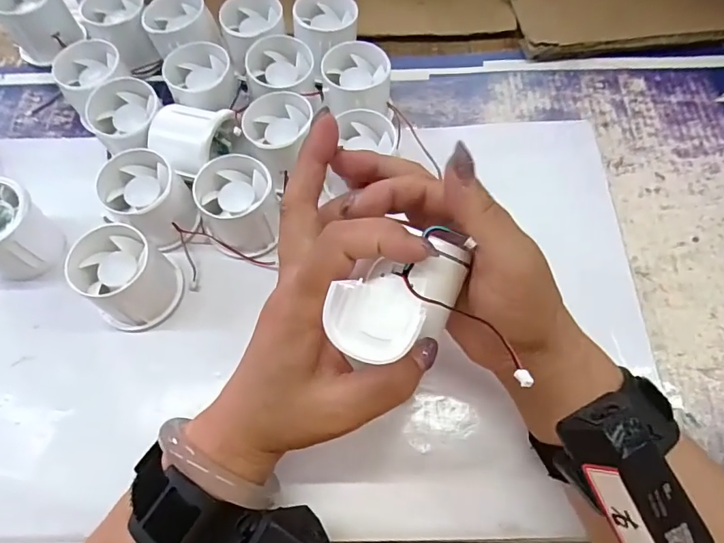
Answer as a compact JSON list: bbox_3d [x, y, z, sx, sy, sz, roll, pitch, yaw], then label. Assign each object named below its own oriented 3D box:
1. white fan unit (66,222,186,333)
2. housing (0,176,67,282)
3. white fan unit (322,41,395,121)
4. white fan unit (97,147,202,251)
[{"bbox_3d":[-0.154,0.004,0.318,0.053,0.053,0.053,-1,65,1],"label":"white fan unit"},{"bbox_3d":[-0.245,-0.027,0.334,0.055,0.049,0.053,-1,65,1],"label":"housing"},{"bbox_3d":[-0.004,-0.139,0.377,0.052,0.048,0.055,-9,65,-3],"label":"white fan unit"},{"bbox_3d":[-0.148,-0.048,0.340,0.058,0.046,0.052,37,71,17],"label":"white fan unit"}]

